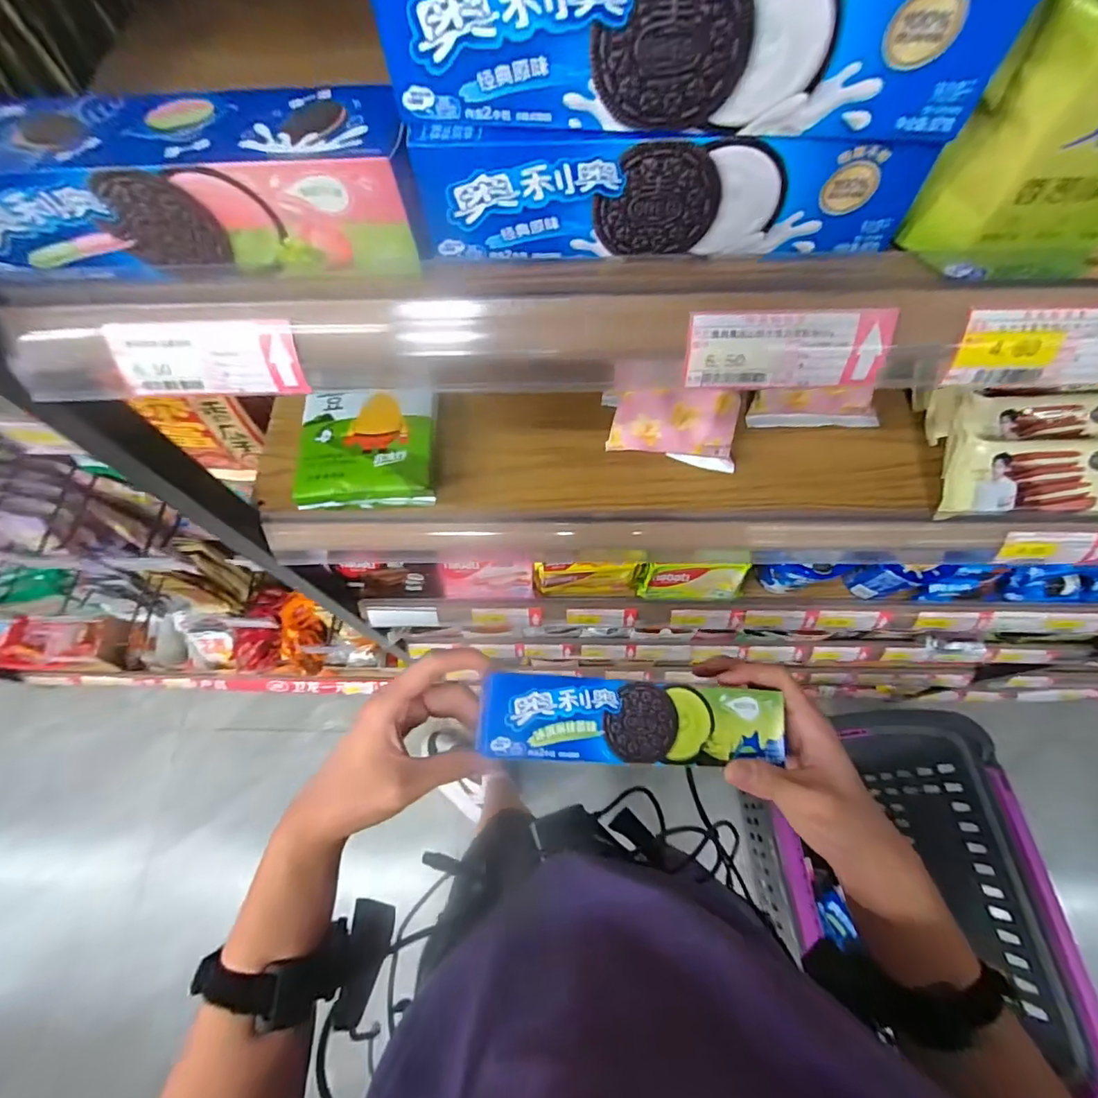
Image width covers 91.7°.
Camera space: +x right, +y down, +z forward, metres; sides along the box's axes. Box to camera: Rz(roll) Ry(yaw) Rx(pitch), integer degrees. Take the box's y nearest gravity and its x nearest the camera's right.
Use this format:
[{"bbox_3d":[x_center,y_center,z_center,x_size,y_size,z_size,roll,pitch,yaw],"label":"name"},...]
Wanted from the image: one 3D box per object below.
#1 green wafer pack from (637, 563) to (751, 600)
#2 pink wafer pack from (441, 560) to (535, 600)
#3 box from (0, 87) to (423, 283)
[{"bbox_3d":[0.177,0.042,0.672,0.128,0.085,0.020,2,67,2],"label":"green wafer pack"},{"bbox_3d":[-0.077,0.033,0.690,0.120,0.061,0.030,-2,36,11],"label":"pink wafer pack"},{"bbox_3d":[-0.160,-0.158,0.237,0.206,0.055,0.046,1,67,2],"label":"box"}]

